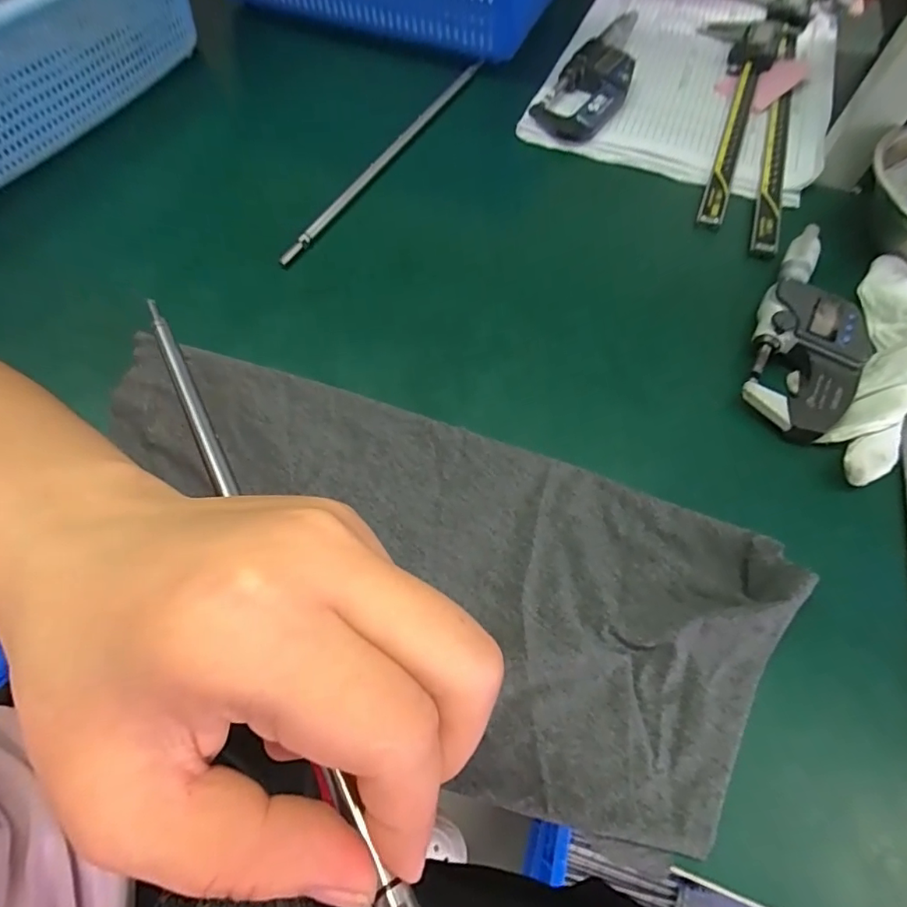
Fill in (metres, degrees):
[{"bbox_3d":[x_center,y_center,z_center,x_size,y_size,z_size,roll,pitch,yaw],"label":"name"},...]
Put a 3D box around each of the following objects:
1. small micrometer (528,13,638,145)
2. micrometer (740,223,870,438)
[{"bbox_3d":[0.125,-0.311,0.424,0.056,0.020,0.171,32,66,13],"label":"small micrometer"},{"bbox_3d":[0.201,-0.075,0.291,0.055,0.021,0.146,19,64,7],"label":"micrometer"}]

